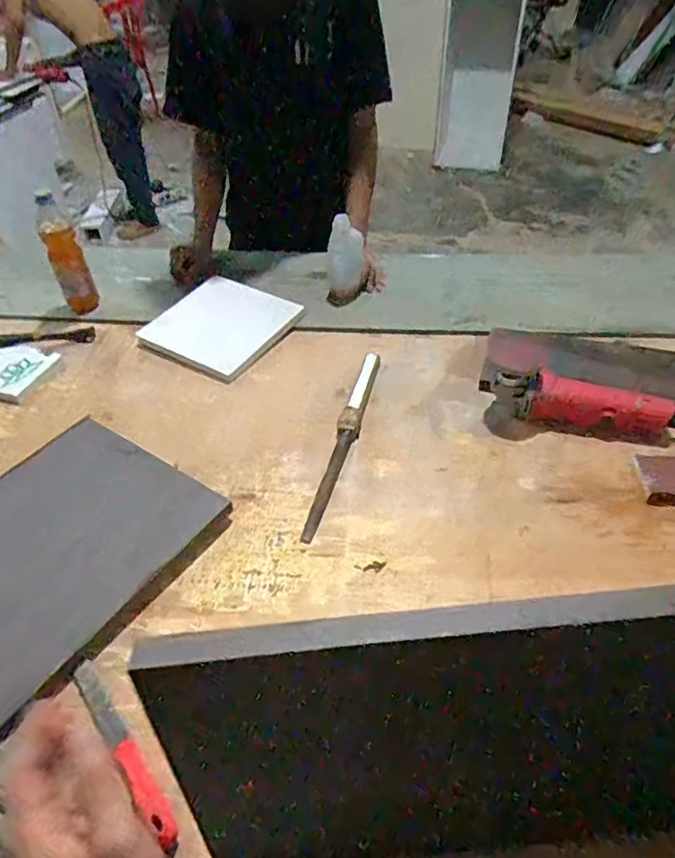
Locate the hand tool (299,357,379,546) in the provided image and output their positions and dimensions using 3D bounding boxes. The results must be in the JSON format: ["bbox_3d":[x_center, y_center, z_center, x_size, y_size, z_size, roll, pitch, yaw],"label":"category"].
[{"bbox_3d":[0.013,0.011,0.896,0.035,0.026,0.381,9,50,13],"label":"hand tool"}]

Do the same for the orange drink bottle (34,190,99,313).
[{"bbox_3d":[-0.521,-0.333,1.108,0.063,0.225,0.078,-22,49,-20],"label":"orange drink bottle"}]

